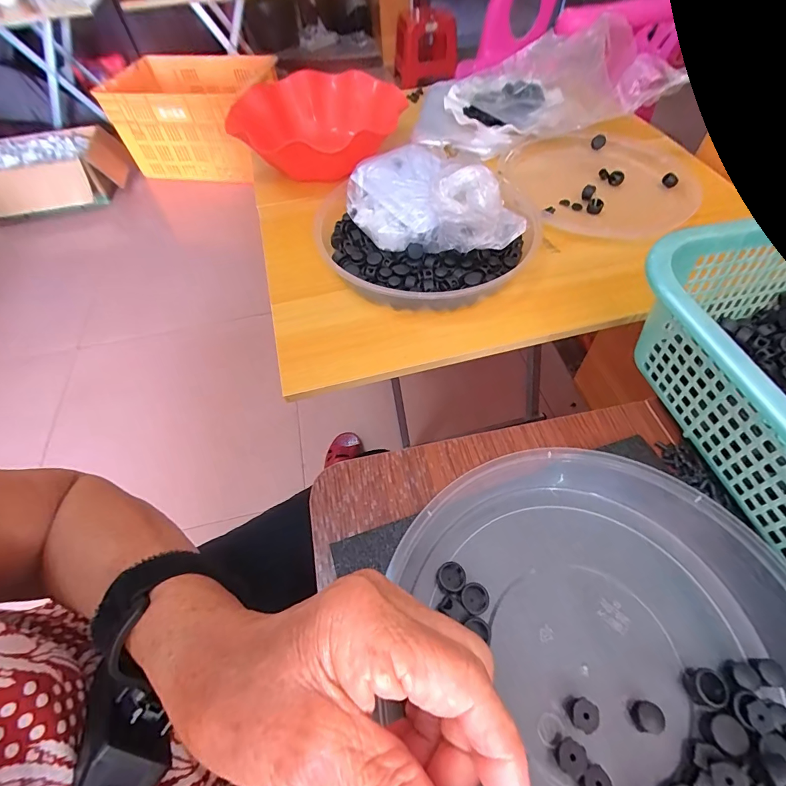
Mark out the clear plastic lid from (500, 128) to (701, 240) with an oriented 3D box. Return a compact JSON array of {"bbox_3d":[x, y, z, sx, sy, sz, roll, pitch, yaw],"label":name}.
[{"bbox_3d":[0.275,-0.276,0.506,0.225,0.024,0.225,-2,56,3],"label":"clear plastic lid"}]

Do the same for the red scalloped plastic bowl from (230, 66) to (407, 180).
[{"bbox_3d":[-0.114,-0.387,0.574,0.225,0.092,0.255,6,57,9],"label":"red scalloped plastic bowl"}]

